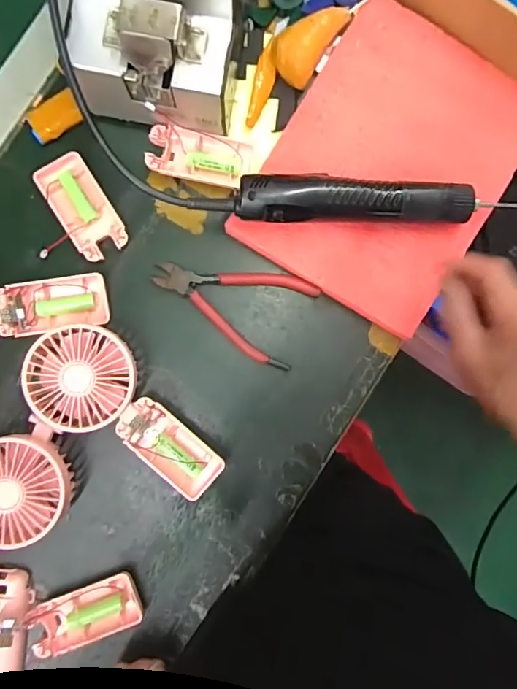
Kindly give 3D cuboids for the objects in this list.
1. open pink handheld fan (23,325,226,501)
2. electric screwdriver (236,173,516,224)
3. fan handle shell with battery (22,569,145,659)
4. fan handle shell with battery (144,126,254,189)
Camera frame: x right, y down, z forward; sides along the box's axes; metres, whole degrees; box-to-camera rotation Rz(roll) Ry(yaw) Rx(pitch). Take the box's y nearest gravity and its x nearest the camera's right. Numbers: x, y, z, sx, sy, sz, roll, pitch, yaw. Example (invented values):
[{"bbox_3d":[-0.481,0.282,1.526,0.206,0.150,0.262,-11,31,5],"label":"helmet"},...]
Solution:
[{"bbox_3d":[-0.114,0.061,0.416,0.188,0.034,0.089,42,88,-12],"label":"open pink handheld fan"},{"bbox_3d":[0.101,-0.123,0.413,0.240,0.041,0.037,0,88,-1],"label":"electric screwdriver"},{"bbox_3d":[-0.152,0.239,0.422,0.092,0.016,0.047,-20,89,-2],"label":"fan handle shell with battery"},{"bbox_3d":[-0.053,-0.171,0.434,0.091,0.019,0.044,11,88,-1],"label":"fan handle shell with battery"}]

